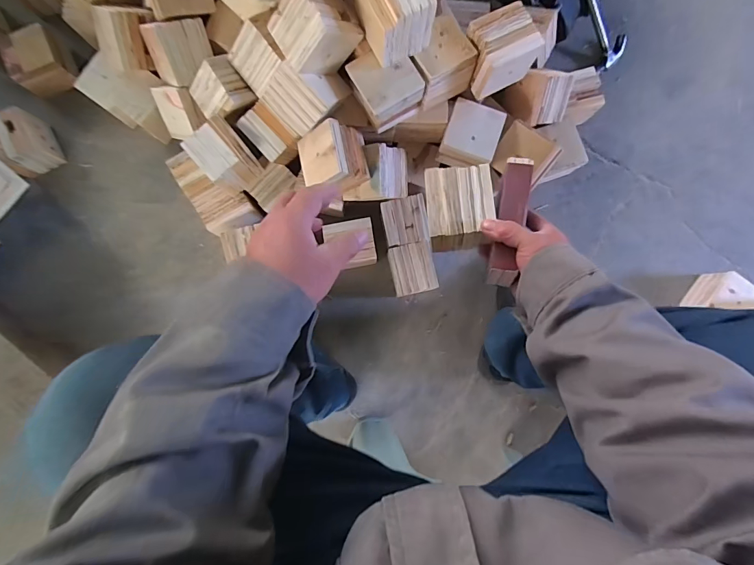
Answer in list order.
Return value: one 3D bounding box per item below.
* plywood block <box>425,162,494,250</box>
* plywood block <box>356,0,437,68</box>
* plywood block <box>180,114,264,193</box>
[{"bbox_3d":[0.101,-0.094,0.509,0.078,0.075,0.093,-4,85,0],"label":"plywood block"},{"bbox_3d":[0.022,-0.400,0.573,0.083,0.095,0.106,-29,87,-3],"label":"plywood block"},{"bbox_3d":[-0.274,-0.225,0.717,0.081,0.105,0.097,-42,88,-4],"label":"plywood block"}]

